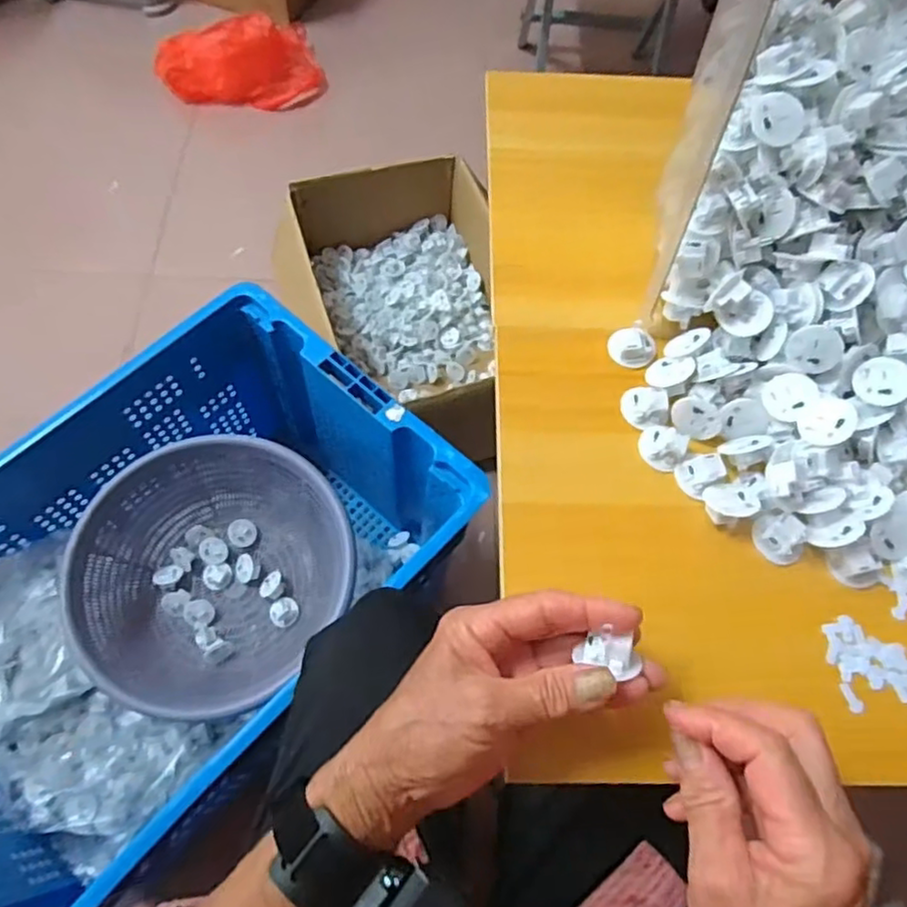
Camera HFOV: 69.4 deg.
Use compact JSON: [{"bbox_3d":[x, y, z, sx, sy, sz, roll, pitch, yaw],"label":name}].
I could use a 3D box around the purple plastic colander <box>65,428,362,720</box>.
[{"bbox_3d":[-0.275,0.122,0.739,0.282,0.133,0.269,1,65,-3],"label":"purple plastic colander"}]

